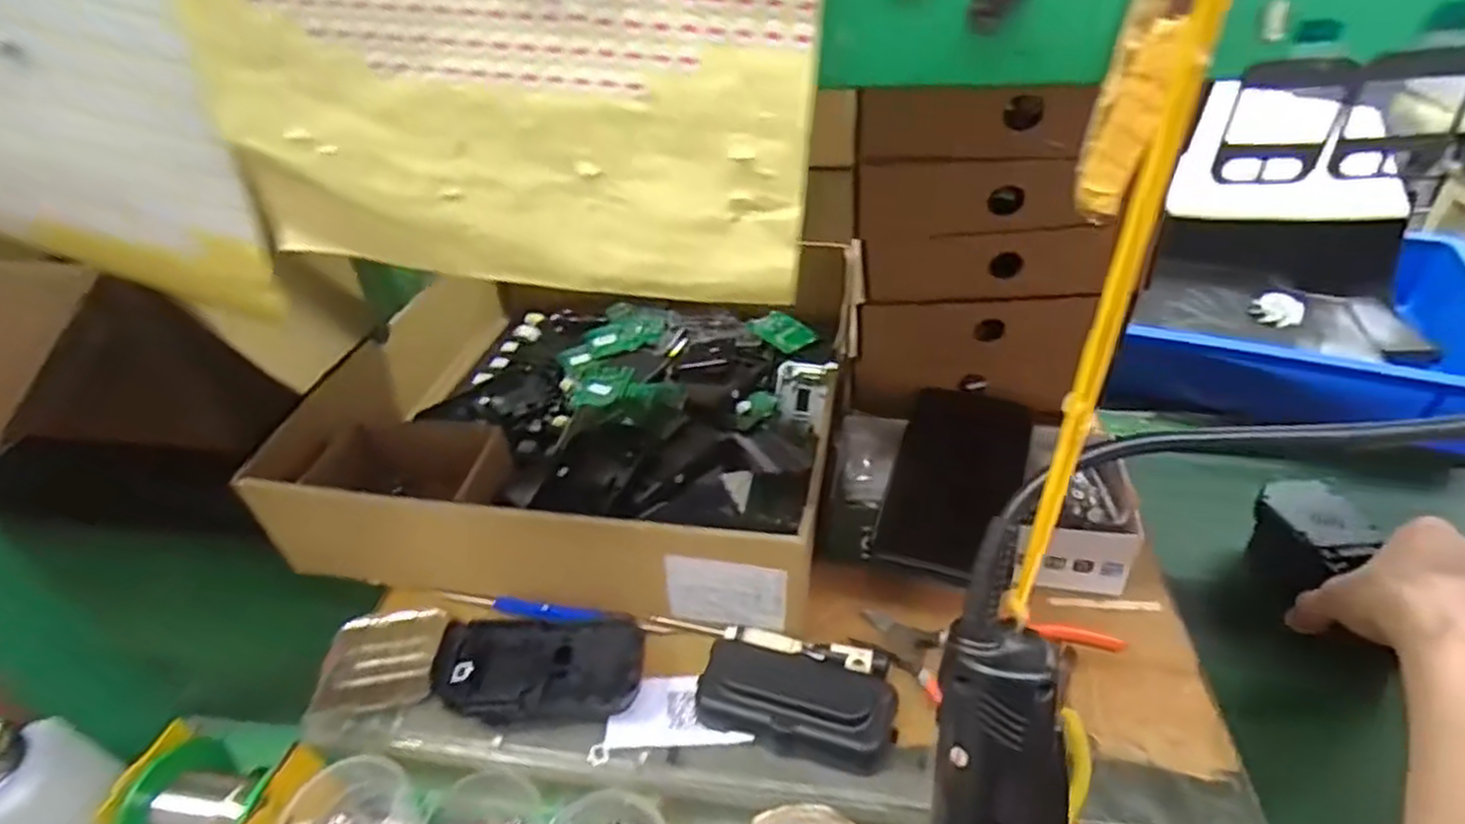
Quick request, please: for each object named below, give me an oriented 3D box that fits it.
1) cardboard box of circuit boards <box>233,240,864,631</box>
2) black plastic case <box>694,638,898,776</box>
[{"bbox_3d":[-0.113,-0.007,0.575,0.384,0.080,0.344,3,38,10],"label":"cardboard box of circuit boards"},{"bbox_3d":[0.035,0.158,0.398,0.107,0.023,0.053,8,39,17],"label":"black plastic case"}]

